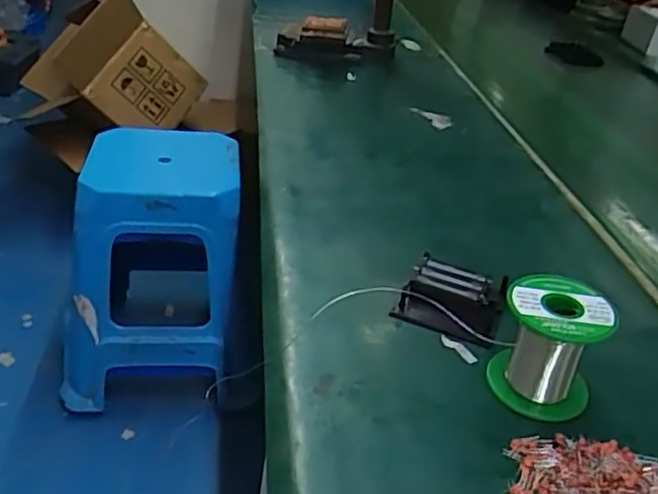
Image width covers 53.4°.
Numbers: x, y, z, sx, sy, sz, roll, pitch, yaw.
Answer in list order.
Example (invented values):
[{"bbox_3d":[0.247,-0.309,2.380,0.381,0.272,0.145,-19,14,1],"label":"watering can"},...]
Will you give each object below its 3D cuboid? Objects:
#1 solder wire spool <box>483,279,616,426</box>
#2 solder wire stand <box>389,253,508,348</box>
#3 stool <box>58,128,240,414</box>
[{"bbox_3d":[0.148,0.068,0.443,0.065,0.076,0.065,4,31,-3],"label":"solder wire spool"},{"bbox_3d":[0.099,0.042,0.525,0.076,0.023,0.068,16,33,17],"label":"solder wire stand"},{"bbox_3d":[-0.362,0.046,1.344,0.333,0.482,0.318,1,32,-9],"label":"stool"}]

